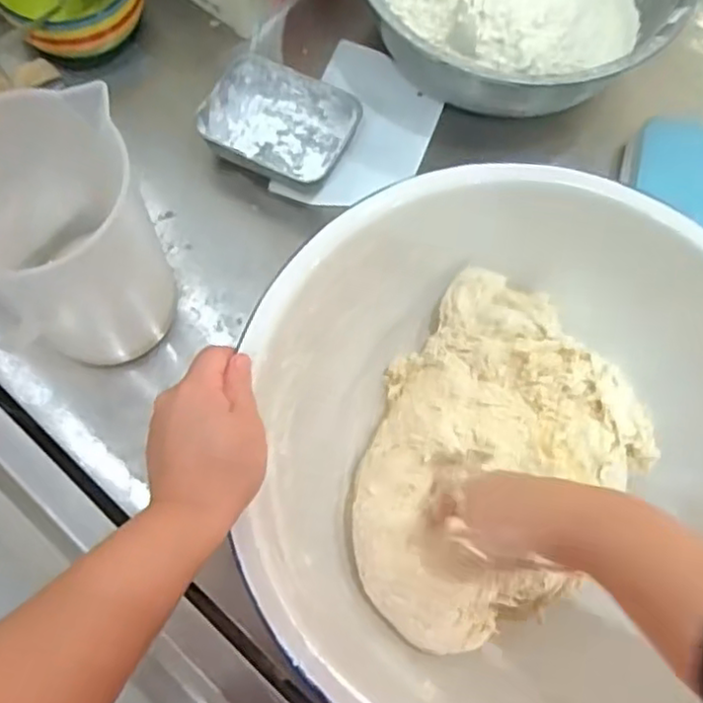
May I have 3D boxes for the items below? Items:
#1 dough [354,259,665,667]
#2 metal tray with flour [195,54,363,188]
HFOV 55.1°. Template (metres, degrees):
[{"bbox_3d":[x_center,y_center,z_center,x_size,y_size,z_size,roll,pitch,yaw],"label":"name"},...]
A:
[{"bbox_3d":[0.118,0.081,0.507,0.200,0.061,0.275,17,73,3],"label":"dough"},{"bbox_3d":[-0.070,-0.213,0.641,0.135,0.040,0.106,29,75,7],"label":"metal tray with flour"}]

